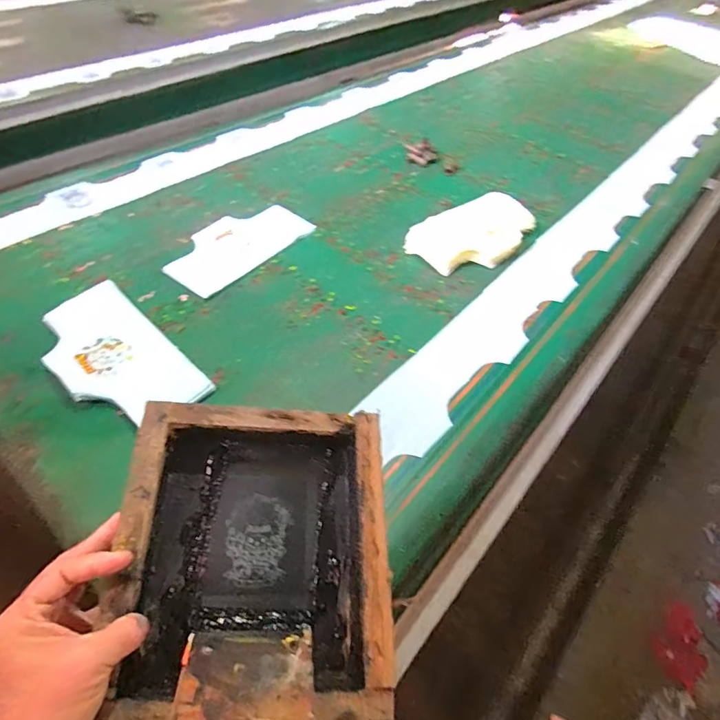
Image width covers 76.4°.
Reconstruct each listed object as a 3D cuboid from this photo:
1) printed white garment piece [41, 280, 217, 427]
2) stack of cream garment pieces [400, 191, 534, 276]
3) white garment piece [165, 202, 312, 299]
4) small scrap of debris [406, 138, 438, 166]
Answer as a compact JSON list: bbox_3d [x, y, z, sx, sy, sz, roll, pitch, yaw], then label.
[{"bbox_3d":[-0.411,-0.010,0.762,0.323,0.017,0.167,39,52,23],"label":"printed white garment piece"},{"bbox_3d":[0.274,-0.300,1.074,0.324,0.065,0.182,-30,59,-26],"label":"stack of cream garment pieces"},{"bbox_3d":[-0.270,-0.259,1.010,0.173,0.008,0.337,31,54,18],"label":"white garment piece"},{"bbox_3d":[0.184,-0.610,1.349,0.097,0.044,0.103,2,49,-5],"label":"small scrap of debris"}]

